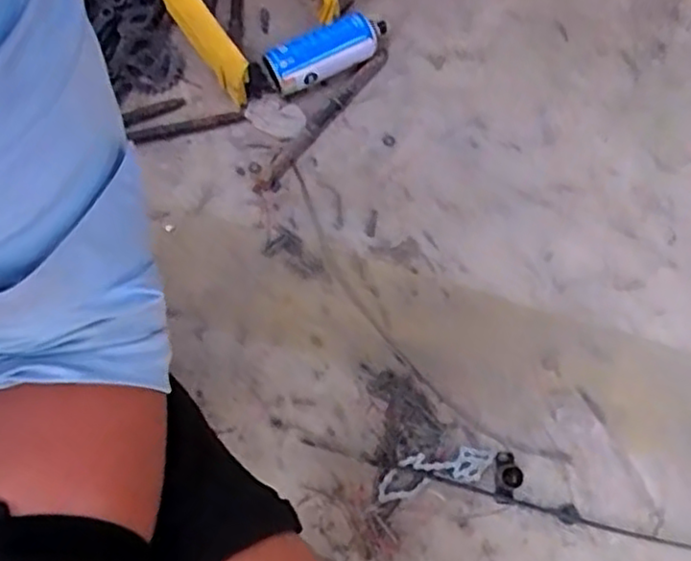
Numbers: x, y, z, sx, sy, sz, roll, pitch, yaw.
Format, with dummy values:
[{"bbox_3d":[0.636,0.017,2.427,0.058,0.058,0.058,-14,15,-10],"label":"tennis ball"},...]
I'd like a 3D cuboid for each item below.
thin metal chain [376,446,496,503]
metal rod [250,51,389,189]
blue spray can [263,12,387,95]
[{"bbox_3d":[0.111,0.236,0.872,0.148,0.008,0.047,-12,74,-6],"label":"thin metal chain"},{"bbox_3d":[-0.031,-0.231,0.999,0.024,0.018,0.281,39,76,9],"label":"metal rod"},{"bbox_3d":[-0.026,-0.329,0.996,0.177,0.063,0.064,-26,76,-10],"label":"blue spray can"}]

